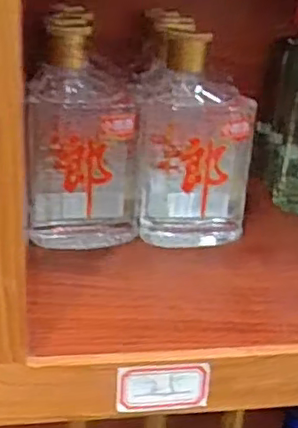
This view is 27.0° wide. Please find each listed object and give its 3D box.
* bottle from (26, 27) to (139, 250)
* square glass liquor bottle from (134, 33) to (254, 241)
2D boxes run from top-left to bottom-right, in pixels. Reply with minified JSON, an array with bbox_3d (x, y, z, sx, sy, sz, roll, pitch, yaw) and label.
[{"bbox_3d":[-0.038,-0.041,0.368,0.067,0.123,0.035,1,23,-7],"label":"bottle"},{"bbox_3d":[0.028,-0.041,0.380,0.071,0.120,0.034,5,23,3],"label":"square glass liquor bottle"}]

